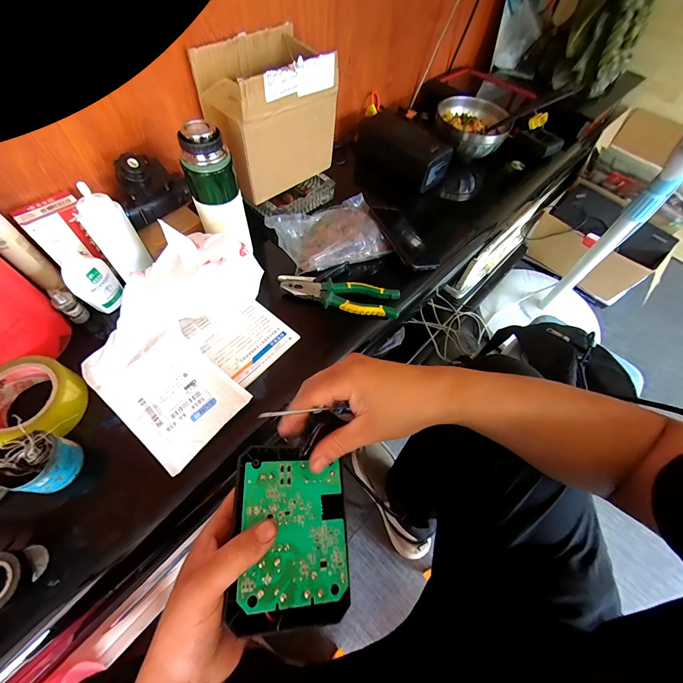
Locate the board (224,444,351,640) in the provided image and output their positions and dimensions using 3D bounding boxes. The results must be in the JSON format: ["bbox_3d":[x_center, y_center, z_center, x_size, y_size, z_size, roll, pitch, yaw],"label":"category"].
[{"bbox_3d":[-0.040,0.154,0.259,0.087,0.023,0.128,-2,60,-4],"label":"board"}]

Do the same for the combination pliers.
[{"bbox_3d":[-0.004,-0.077,0.522,0.199,0.019,0.056,9,59,2],"label":"combination pliers"}]

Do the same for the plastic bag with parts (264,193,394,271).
[{"bbox_3d":[-0.012,-0.205,0.560,0.214,0.052,0.153,-28,65,-18],"label":"plastic bag with parts"}]

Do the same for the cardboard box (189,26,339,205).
[{"bbox_3d":[-0.118,-0.371,0.530,0.122,0.175,0.190,38,65,17],"label":"cardboard box"}]

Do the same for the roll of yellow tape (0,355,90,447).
[{"bbox_3d":[-0.384,0.075,0.386,0.107,0.044,0.102,2,60,-3],"label":"roll of yellow tape"}]

